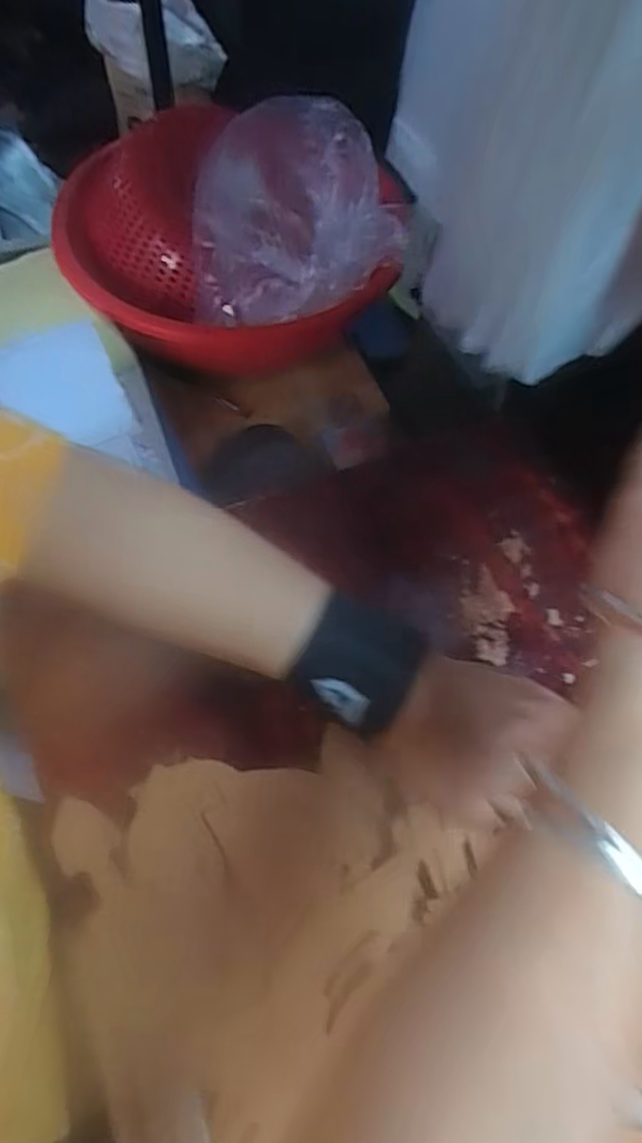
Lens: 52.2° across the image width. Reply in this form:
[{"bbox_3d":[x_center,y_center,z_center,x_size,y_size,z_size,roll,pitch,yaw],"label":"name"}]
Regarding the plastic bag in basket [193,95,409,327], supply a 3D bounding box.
[{"bbox_3d":[-0.019,-0.364,0.679,0.214,0.143,0.172,5,60,-1],"label":"plastic bag in basket"}]

